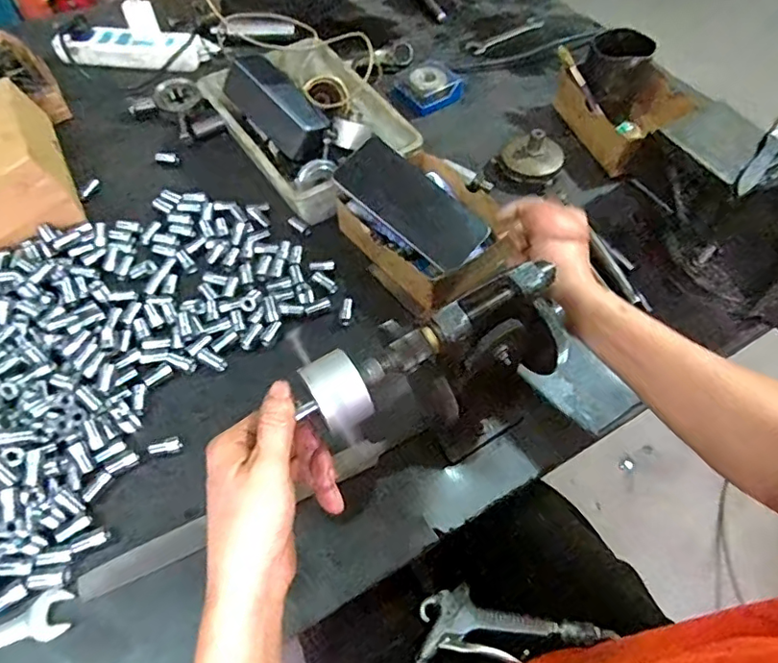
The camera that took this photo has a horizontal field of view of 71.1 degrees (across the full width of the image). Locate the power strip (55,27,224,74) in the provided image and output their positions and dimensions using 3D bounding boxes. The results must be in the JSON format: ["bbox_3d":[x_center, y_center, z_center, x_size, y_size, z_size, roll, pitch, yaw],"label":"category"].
[{"bbox_3d":[-0.359,-0.404,0.782,0.214,0.033,0.068,-7,57,-6],"label":"power strip"}]

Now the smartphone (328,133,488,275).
[{"bbox_3d":[0.026,-0.136,0.578,0.160,0.014,0.076,41,79,-1],"label":"smartphone"}]

